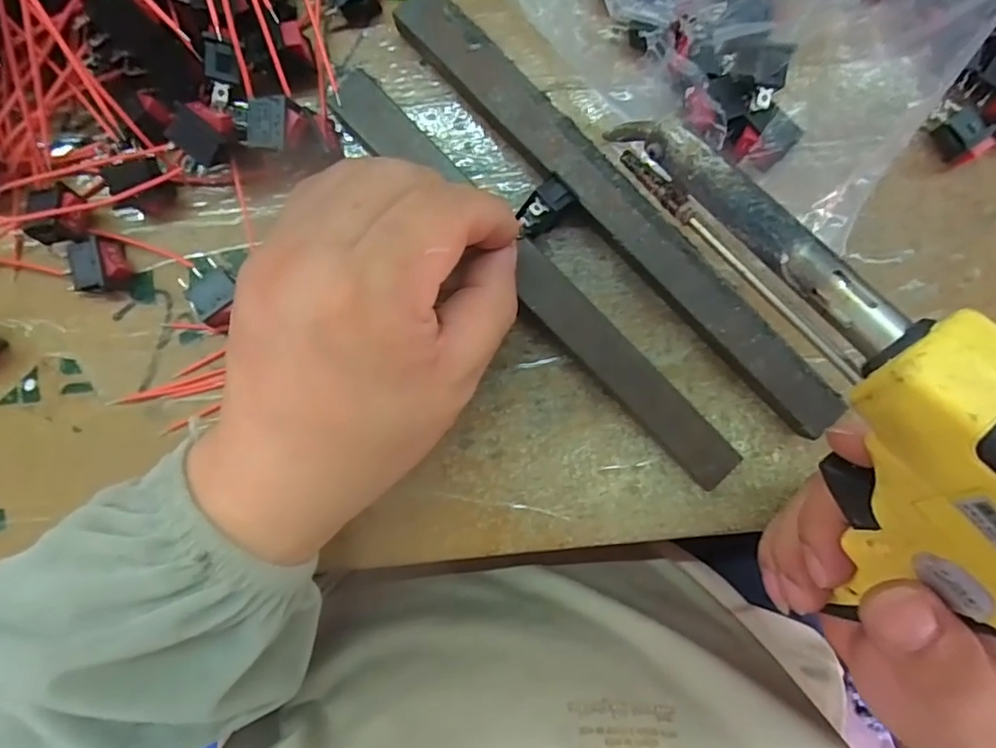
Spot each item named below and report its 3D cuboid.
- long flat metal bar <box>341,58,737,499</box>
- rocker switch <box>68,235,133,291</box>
[{"bbox_3d":[0.016,-0.036,0.239,0.020,0.020,0.215,-45,91,3],"label":"long flat metal bar"},{"bbox_3d":[-0.164,-0.045,0.240,0.020,0.015,0.019,-14,93,2],"label":"rocker switch"}]

